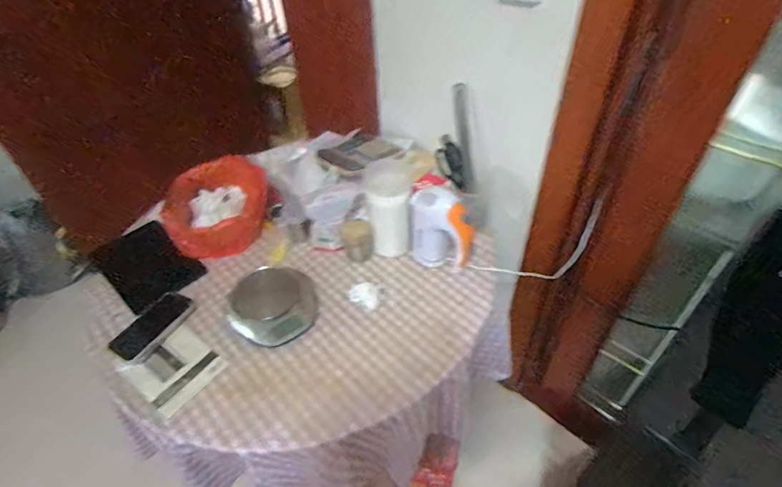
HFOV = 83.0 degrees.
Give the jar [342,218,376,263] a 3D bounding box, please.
[{"bbox_3d":[-0.069,-0.007,0.966,0.067,0.079,0.056,-9,45,-6],"label":"jar"}]

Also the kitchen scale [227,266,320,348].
[{"bbox_3d":[-0.237,0.119,0.893,0.169,0.024,0.184,-2,45,2],"label":"kitchen scale"}]

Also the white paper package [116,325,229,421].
[{"bbox_3d":[-0.395,0.229,0.811,0.136,0.027,0.130,26,52,26],"label":"white paper package"}]

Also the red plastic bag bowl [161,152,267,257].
[{"bbox_3d":[-0.408,-0.093,1.037,0.239,0.137,0.227,-28,50,-23],"label":"red plastic bag bowl"}]

